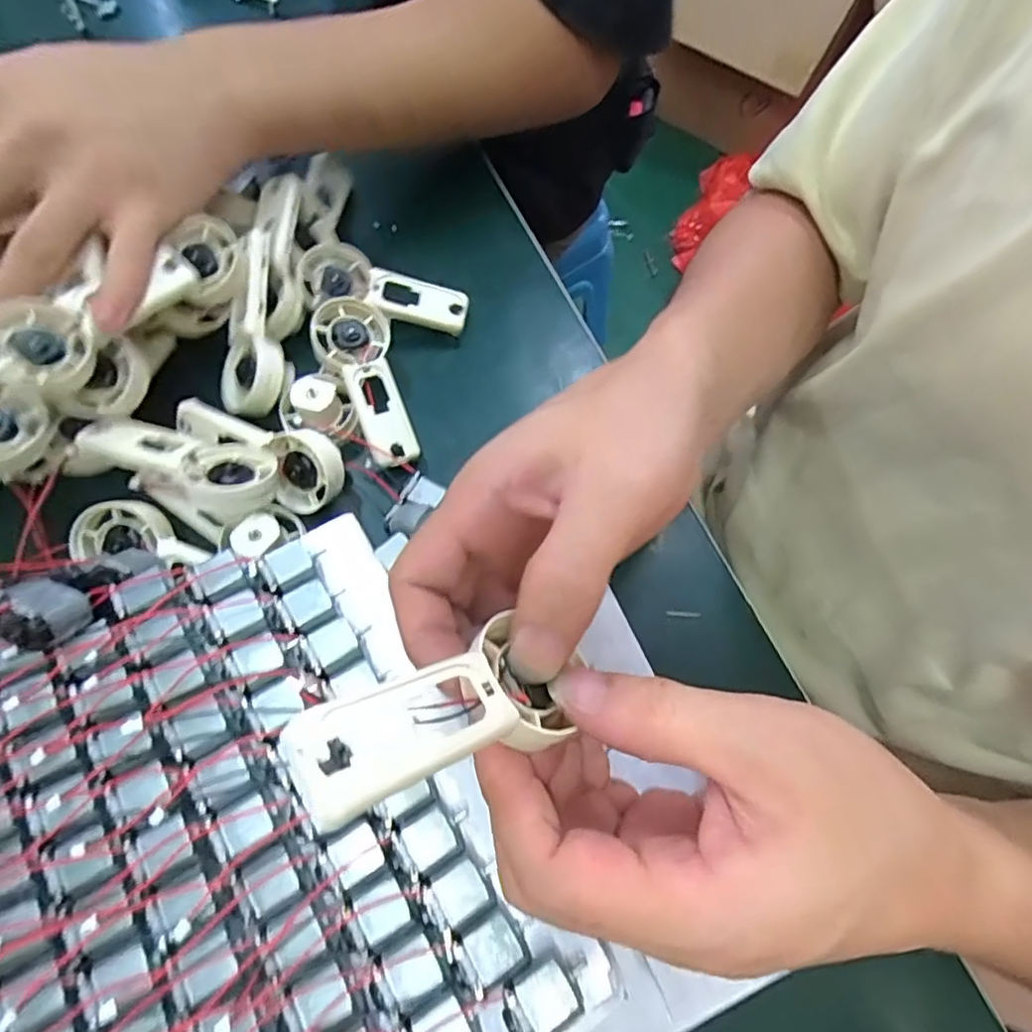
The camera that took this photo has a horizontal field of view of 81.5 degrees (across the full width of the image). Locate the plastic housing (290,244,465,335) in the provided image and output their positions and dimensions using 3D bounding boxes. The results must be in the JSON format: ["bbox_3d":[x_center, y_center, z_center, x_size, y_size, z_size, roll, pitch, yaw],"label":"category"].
[{"bbox_3d":[-0.074,-0.126,0.340,0.093,0.016,0.035,16,67,-10],"label":"plastic housing"}]

